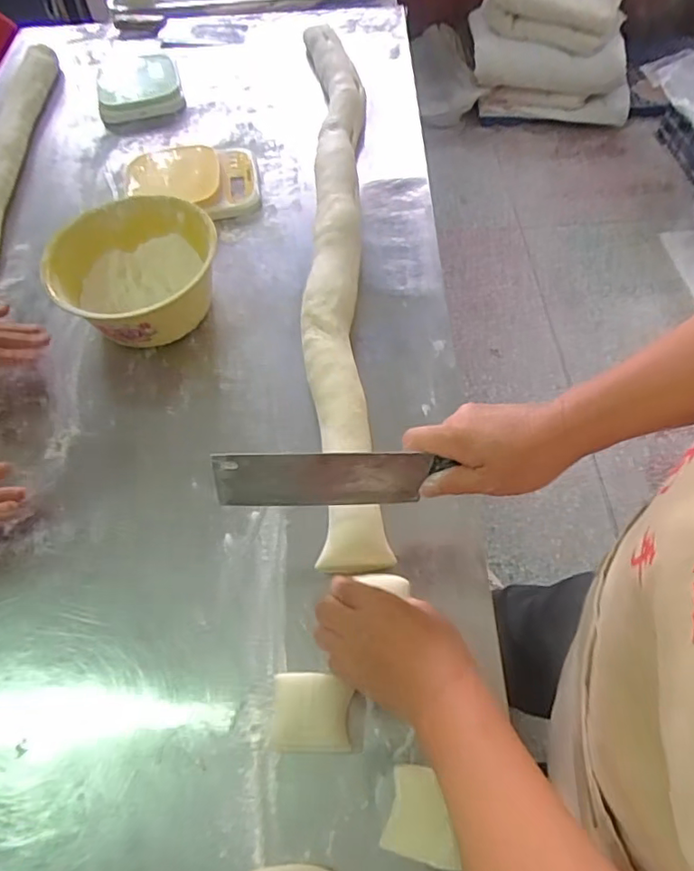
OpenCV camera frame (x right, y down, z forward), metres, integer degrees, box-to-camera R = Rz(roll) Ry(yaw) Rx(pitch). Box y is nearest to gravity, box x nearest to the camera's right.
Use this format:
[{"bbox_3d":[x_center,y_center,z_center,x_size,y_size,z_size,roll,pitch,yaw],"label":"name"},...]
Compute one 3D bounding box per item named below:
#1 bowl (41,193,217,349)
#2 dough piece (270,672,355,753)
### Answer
[{"bbox_3d":[-0.261,-0.202,0.722,0.198,0.103,0.193,-2,59,3],"label":"bowl"},{"bbox_3d":[-0.030,0.237,0.485,0.063,0.034,0.059,-1,59,3],"label":"dough piece"}]

